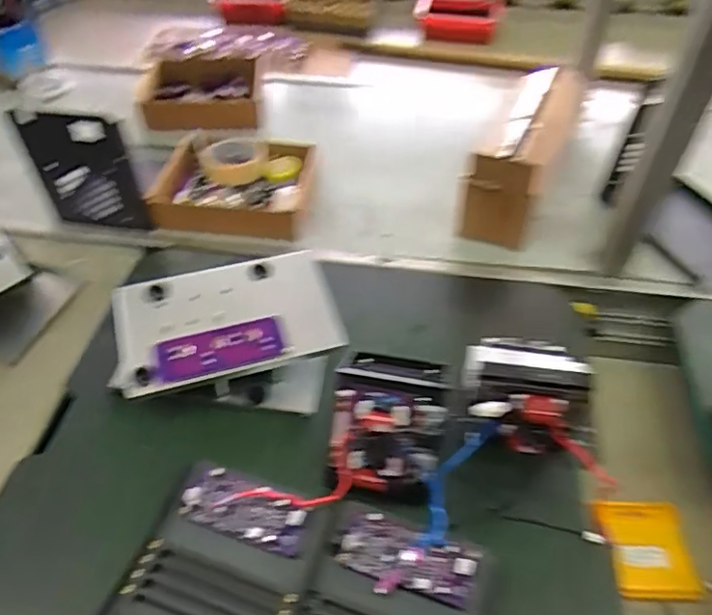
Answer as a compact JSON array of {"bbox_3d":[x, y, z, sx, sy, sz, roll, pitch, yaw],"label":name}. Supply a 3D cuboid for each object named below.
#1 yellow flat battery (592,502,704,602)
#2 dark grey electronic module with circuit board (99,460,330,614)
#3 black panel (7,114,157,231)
[{"bbox_3d":[0.307,0.256,0.622,0.086,0.017,0.101,0,47,1],"label":"yellow flat battery"},{"bbox_3d":[-0.122,0.235,0.503,0.147,0.047,0.173,14,48,13],"label":"dark grey electronic module with circuit board"},{"bbox_3d":[-0.374,-0.180,0.821,0.140,0.194,0.021,5,47,5],"label":"black panel"}]

